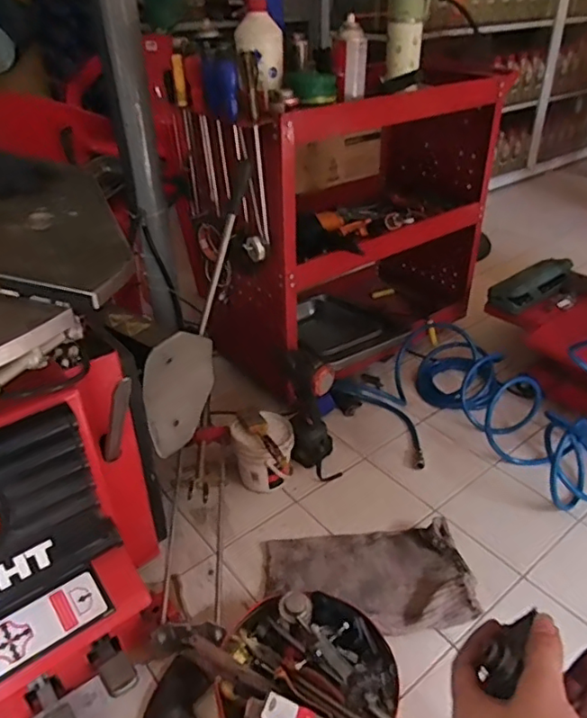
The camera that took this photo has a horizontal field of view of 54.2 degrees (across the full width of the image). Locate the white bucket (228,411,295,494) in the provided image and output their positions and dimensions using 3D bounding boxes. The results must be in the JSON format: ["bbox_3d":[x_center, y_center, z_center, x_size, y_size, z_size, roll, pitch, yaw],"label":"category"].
[{"bbox_3d":[-0.063,0.193,1.180,0.120,0.133,0.114,0,36,0],"label":"white bucket"}]

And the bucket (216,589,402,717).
[{"bbox_3d":[0.021,0.458,0.822,0.248,0.108,0.245,0,36,0],"label":"bucket"}]

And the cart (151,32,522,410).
[{"bbox_3d":[0.121,-0.344,1.419,0.732,0.709,0.458,-26,42,-31],"label":"cart"}]

